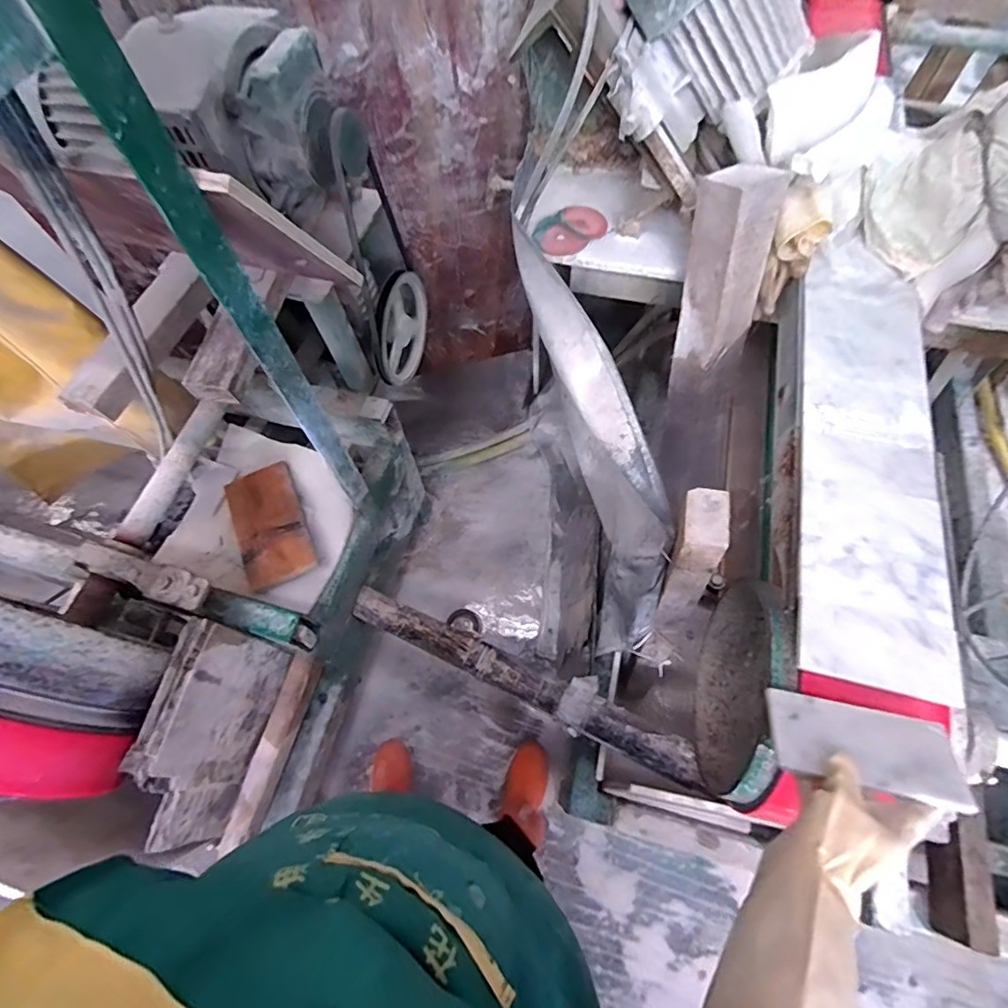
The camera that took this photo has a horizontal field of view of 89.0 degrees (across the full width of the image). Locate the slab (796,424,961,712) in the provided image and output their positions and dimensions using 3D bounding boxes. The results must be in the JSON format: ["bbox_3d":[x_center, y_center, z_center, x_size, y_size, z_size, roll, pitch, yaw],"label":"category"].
[{"bbox_3d":[0.401,0.049,0.561,0.149,0.012,0.295,11,66,9],"label":"slab"}]

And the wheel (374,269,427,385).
[{"bbox_3d":[-0.202,-0.336,0.997,0.034,0.216,0.187,17,67,11],"label":"wheel"}]

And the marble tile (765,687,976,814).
[{"bbox_3d":[0.319,0.214,0.456,0.147,0.009,0.075,10,42,16],"label":"marble tile"}]

